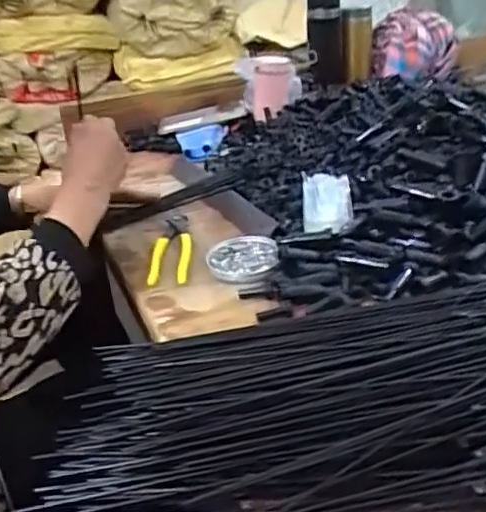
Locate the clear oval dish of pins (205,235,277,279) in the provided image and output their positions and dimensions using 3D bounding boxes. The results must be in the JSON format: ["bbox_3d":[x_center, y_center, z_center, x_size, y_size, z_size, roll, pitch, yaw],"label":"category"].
[{"bbox_3d":[0.000,0.000,0.748,0.085,0.011,0.081,-2,30,6],"label":"clear oval dish of pins"}]

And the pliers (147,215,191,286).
[{"bbox_3d":[-0.090,-0.010,0.778,0.047,0.021,0.168,-5,30,1],"label":"pliers"}]

